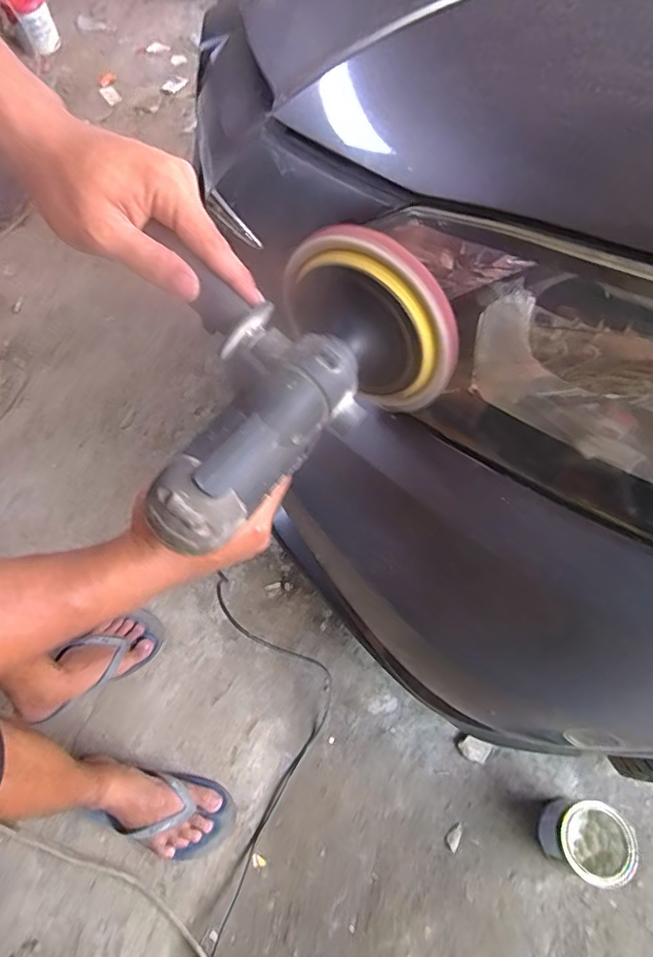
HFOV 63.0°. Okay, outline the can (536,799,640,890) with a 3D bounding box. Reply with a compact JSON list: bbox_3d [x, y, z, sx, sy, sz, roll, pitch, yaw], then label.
[{"bbox_3d":[0.414,0.576,0.854,0.117,0.112,0.108,23,64,13],"label":"can"}]

